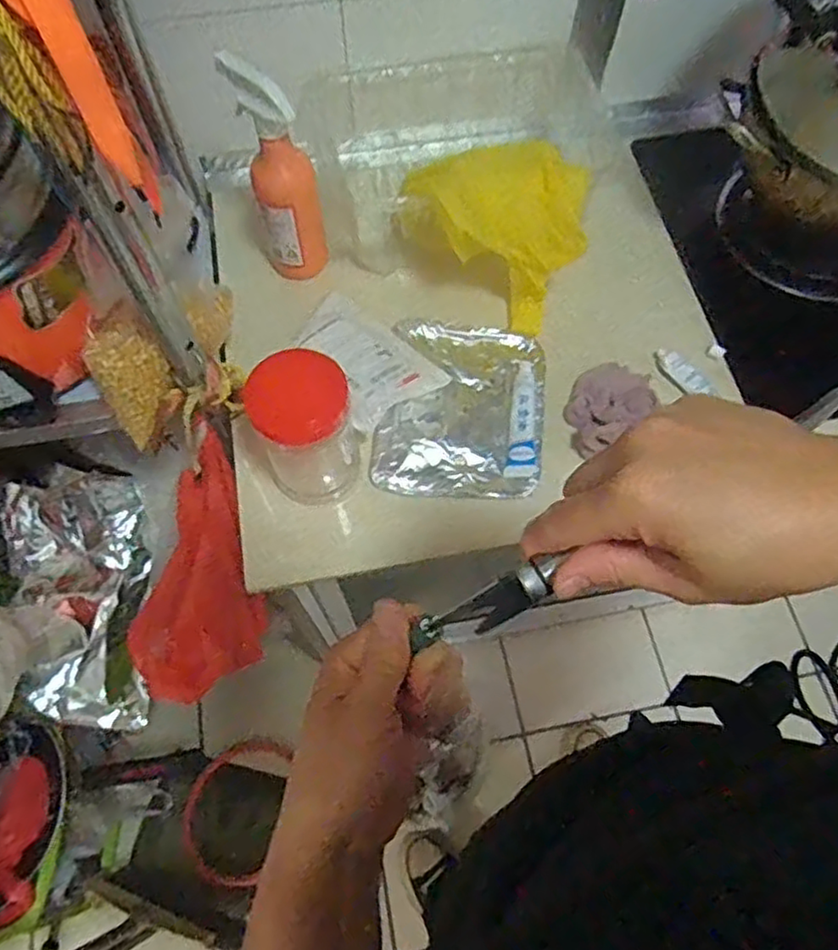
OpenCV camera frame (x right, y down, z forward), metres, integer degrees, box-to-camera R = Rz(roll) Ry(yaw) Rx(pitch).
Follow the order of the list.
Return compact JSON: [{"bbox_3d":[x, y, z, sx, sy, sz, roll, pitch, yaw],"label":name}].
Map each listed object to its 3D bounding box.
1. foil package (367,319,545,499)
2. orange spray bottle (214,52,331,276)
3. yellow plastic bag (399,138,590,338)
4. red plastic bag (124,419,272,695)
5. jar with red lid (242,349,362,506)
[{"bbox_3d":[0.045,-0.074,0.720,0.168,0.017,0.203,6,66,2],"label":"foil package"},{"bbox_3d":[-0.139,-0.303,0.696,0.068,0.215,0.073,-12,66,-6],"label":"orange spray bottle"},{"bbox_3d":[0.100,-0.253,0.681,0.160,0.204,0.046,-46,30,18],"label":"yellow plastic bag"},{"bbox_3d":[-0.261,0.097,0.801,0.129,0.361,0.135,11,26,5],"label":"red plastic bag"},{"bbox_3d":[-0.105,-0.040,0.637,0.084,0.151,0.077,0,66,0],"label":"jar with red lid"}]

